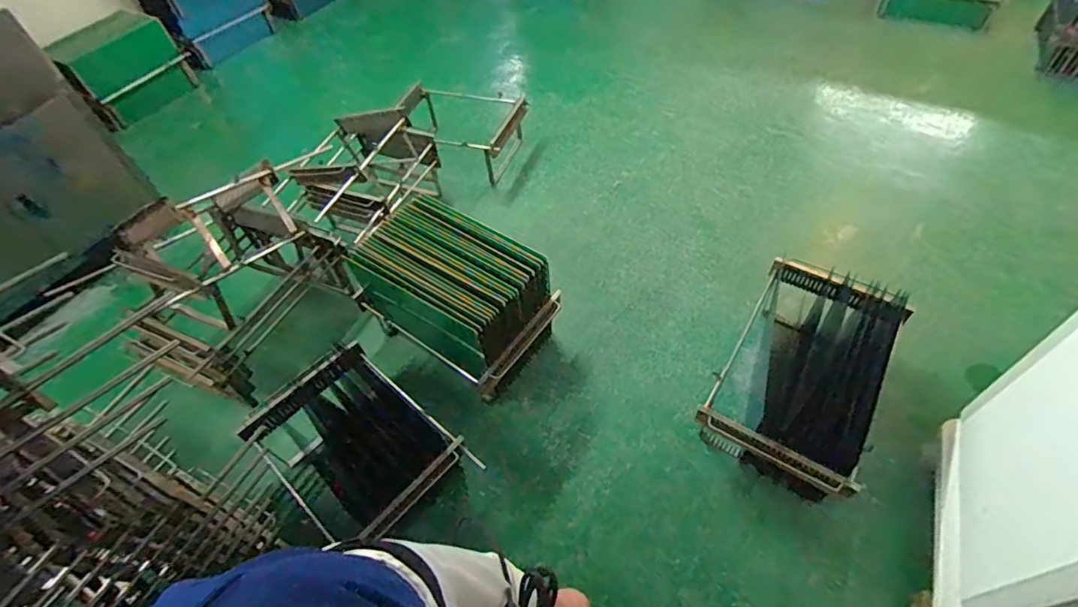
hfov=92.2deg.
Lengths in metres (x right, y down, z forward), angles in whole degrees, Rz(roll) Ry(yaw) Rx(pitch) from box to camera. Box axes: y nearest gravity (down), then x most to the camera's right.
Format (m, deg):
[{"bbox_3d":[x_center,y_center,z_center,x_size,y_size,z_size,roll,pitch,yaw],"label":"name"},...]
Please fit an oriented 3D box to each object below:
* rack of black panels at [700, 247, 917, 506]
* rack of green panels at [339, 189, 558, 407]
[{"bbox_3d":[0.831,0.222,1.658,0.426,0.312,0.744,24,58,23],"label":"rack of black panels"},{"bbox_3d":[-0.306,-0.027,1.841,0.697,0.438,0.394,33,62,27],"label":"rack of green panels"}]

